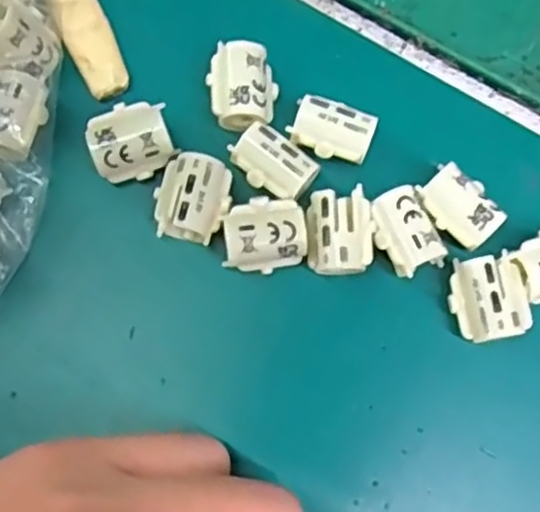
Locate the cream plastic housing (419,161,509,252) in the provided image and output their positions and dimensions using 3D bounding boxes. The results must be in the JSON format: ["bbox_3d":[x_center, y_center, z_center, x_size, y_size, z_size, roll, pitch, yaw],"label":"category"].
[{"bbox_3d":[0.051,-0.013,0.191,0.021,0.007,0.015,39,82,7],"label":"cream plastic housing"}]

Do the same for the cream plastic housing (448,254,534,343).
[{"bbox_3d":[0.058,0.011,0.187,0.019,0.011,0.021,-8,79,-1],"label":"cream plastic housing"}]

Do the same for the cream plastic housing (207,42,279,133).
[{"bbox_3d":[-0.008,-0.047,0.199,0.018,0.014,0.023,5,79,1],"label":"cream plastic housing"}]

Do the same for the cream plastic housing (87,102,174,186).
[{"bbox_3d":[-0.038,-0.031,0.194,0.021,0.013,0.018,-16,79,-3],"label":"cream plastic housing"}]

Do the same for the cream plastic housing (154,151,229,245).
[{"bbox_3d":[-0.021,-0.015,0.192,0.019,0.014,0.022,14,79,3],"label":"cream plastic housing"}]

